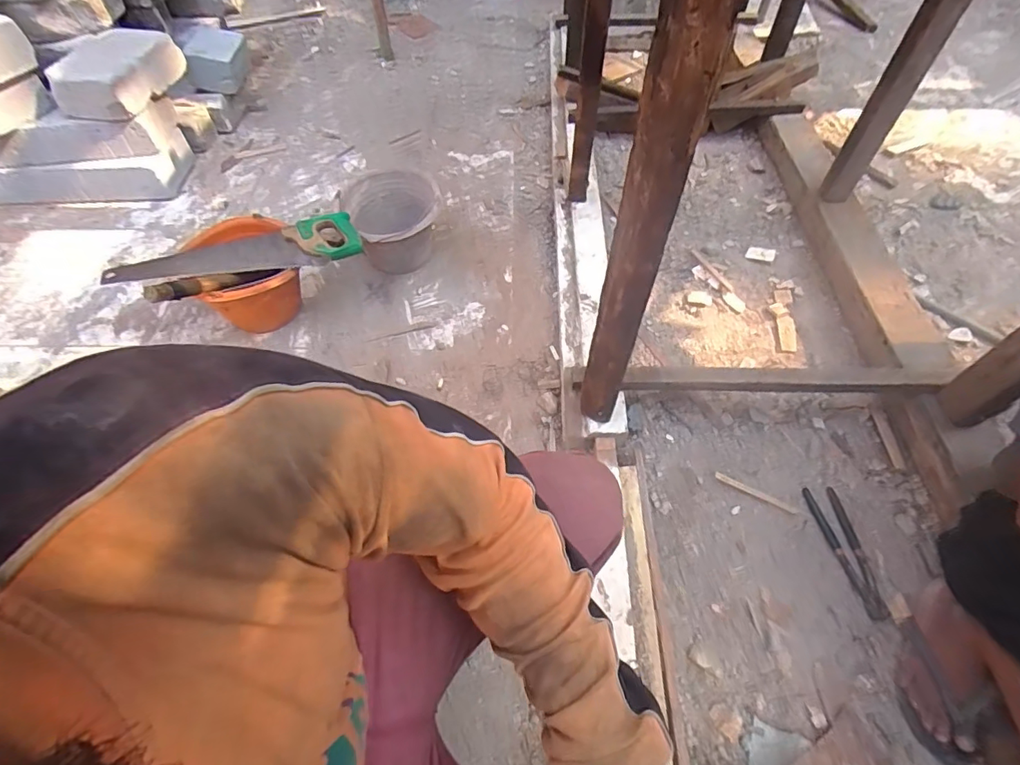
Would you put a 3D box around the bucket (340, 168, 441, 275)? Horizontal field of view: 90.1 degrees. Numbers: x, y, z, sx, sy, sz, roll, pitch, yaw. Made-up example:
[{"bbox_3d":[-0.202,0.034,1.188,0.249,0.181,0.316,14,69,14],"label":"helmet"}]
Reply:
[{"bbox_3d":[-0.264,-0.372,1.221,0.207,0.170,0.226,0,56,0],"label":"bucket"}]

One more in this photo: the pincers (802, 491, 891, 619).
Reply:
[{"bbox_3d":[0.579,0.284,0.870,0.065,0.016,0.220,-5,56,-3],"label":"pincers"}]

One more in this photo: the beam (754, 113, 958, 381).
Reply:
[{"bbox_3d":[0.812,-0.387,1.268,0.143,0.100,0.942,2,56,2],"label":"beam"}]

